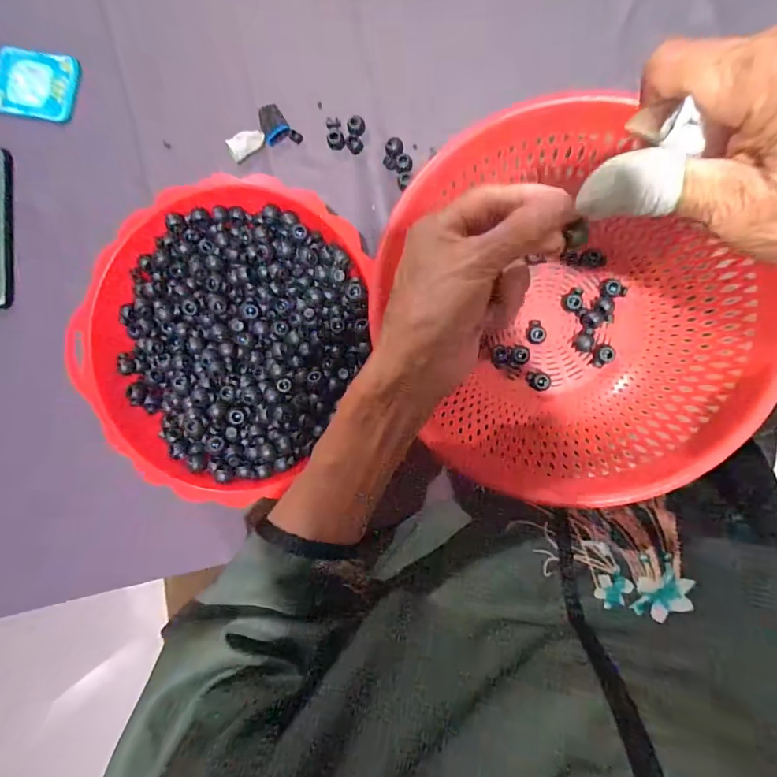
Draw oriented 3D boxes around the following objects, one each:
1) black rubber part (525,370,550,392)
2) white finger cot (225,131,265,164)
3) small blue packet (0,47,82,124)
[{"bbox_3d":[0.125,-0.006,0.366,0.019,0.009,0.016,3,91,9],"label":"black rubber part"},{"bbox_3d":[-0.132,-0.226,0.401,0.033,0.013,0.019,-39,85,8],"label":"white finger cot"},{"bbox_3d":[-0.356,-0.305,0.439,0.085,0.007,0.069,10,88,-3],"label":"small blue packet"}]

